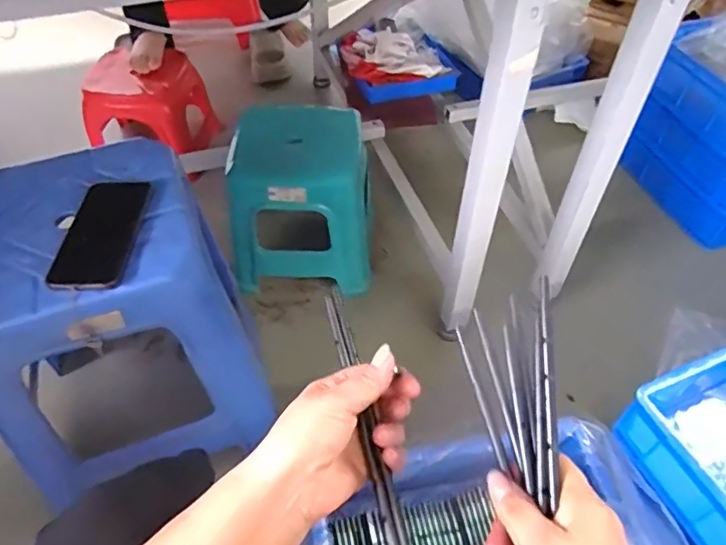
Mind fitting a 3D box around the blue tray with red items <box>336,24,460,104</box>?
[{"bbox_3d":[0.091,-0.506,1.318,0.249,0.114,0.205,-16,51,-14],"label":"blue tray with red items"}]

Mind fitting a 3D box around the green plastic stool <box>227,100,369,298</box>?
[{"bbox_3d":[-0.116,-0.135,1.057,0.251,0.271,0.232,-1,49,-1],"label":"green plastic stool"}]

